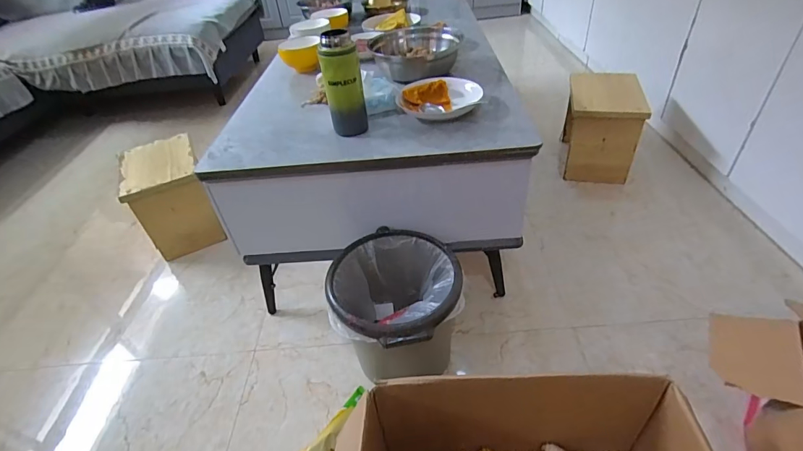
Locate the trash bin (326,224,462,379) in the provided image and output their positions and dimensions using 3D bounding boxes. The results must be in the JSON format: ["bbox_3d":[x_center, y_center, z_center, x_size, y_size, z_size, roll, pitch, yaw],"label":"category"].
[{"bbox_3d":[-0.004,0.195,0.910,0.257,0.251,0.276,-4,40,4],"label":"trash bin"}]

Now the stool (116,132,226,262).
[{"bbox_3d":[-0.757,-0.099,1.385,0.215,0.281,0.300,-23,43,-17],"label":"stool"}]

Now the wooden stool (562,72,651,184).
[{"bbox_3d":[0.693,-0.342,1.454,0.220,0.297,0.287,6,42,16],"label":"wooden stool"}]

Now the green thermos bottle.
[{"bbox_3d":[-0.117,-0.286,0.841,0.073,0.197,0.064,-8,40,0],"label":"green thermos bottle"}]

